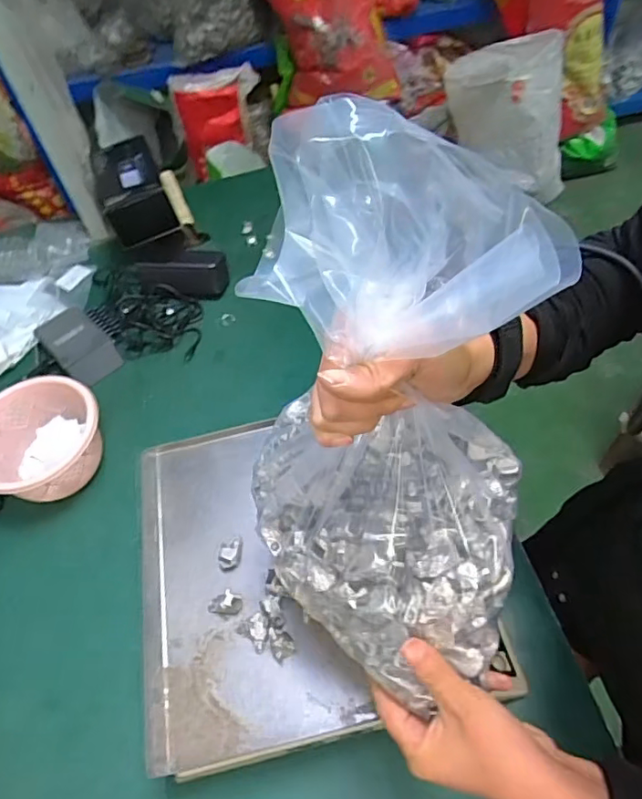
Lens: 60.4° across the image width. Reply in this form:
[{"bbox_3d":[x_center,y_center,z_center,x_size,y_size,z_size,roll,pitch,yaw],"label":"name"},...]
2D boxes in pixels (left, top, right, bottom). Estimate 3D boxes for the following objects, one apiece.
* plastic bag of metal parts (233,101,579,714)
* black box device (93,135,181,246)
[{"bbox_3d":[0.029,0.013,0.277,0.175,0.252,0.137,31,61,27],"label":"plastic bag of metal parts"},{"bbox_3d":[-0.300,-0.327,0.896,0.108,0.107,0.153,-23,54,-11],"label":"black box device"}]

